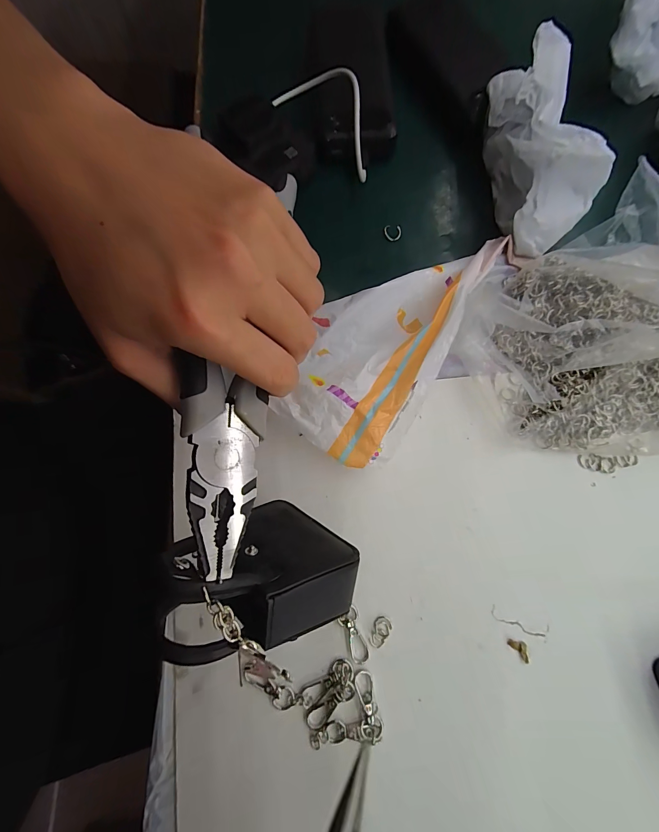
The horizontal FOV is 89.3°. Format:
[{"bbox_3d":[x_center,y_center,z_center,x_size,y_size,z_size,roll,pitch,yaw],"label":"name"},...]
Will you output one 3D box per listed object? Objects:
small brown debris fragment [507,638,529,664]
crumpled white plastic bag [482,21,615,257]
[{"bbox_3d":[0.136,0.165,0.236,0.010,0.004,0.018,-41,81,-7],"label":"small brown debris fragment"},{"bbox_3d":[0.170,-0.216,0.262,0.066,0.059,0.146,-9,79,-1],"label":"crumpled white plastic bag"}]

